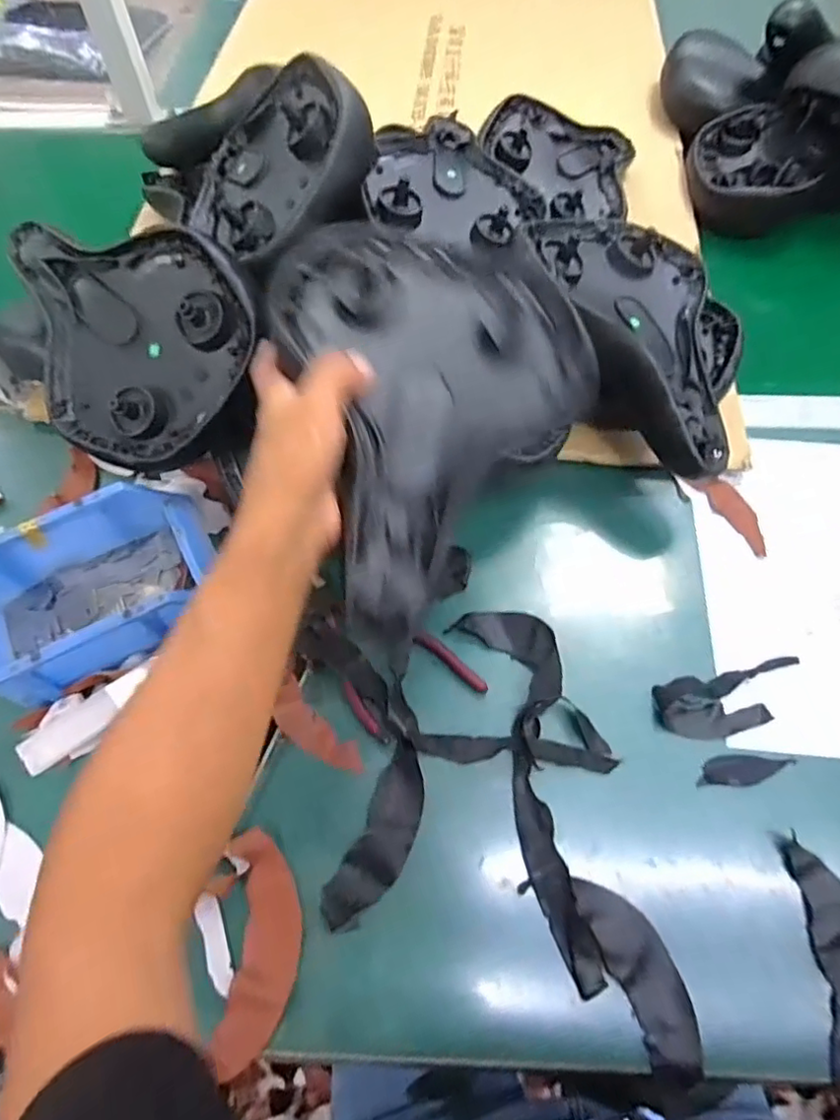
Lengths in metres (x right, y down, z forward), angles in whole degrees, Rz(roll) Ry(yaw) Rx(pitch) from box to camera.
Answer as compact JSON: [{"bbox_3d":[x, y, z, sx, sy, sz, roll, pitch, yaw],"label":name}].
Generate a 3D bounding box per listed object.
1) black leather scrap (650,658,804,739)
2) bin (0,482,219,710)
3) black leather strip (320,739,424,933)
[{"bbox_3d":[0.231,0.107,0.448,0.110,0.011,0.047,-9,61,-5],"label":"black leather scrap"},{"bbox_3d":[-0.246,0.026,0.453,0.172,0.074,0.120,-27,64,-14],"label":"bin"},{"bbox_3d":[-0.025,0.187,0.401,0.039,0.012,0.118,24,67,17],"label":"black leather strip"}]

